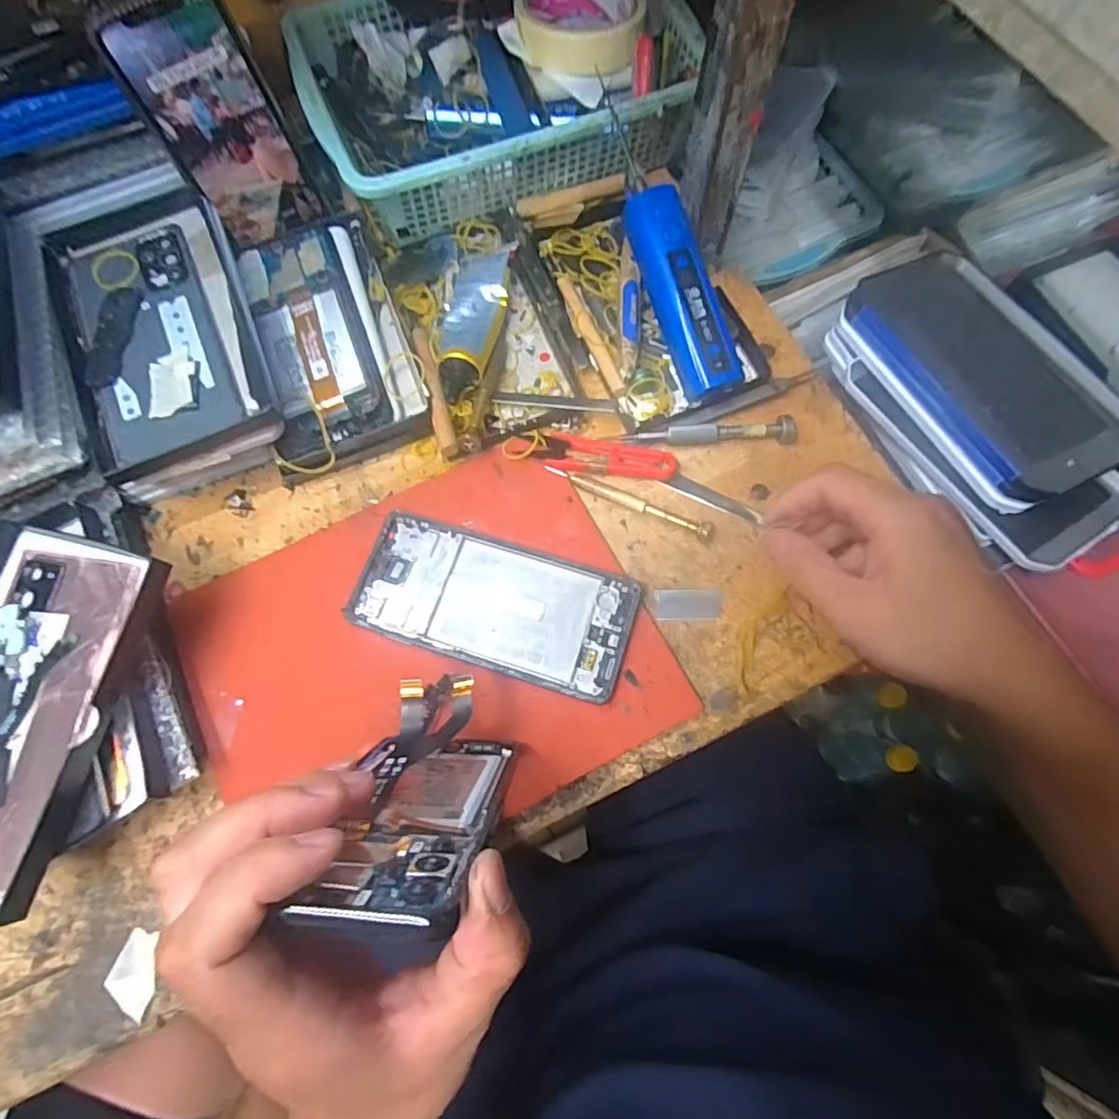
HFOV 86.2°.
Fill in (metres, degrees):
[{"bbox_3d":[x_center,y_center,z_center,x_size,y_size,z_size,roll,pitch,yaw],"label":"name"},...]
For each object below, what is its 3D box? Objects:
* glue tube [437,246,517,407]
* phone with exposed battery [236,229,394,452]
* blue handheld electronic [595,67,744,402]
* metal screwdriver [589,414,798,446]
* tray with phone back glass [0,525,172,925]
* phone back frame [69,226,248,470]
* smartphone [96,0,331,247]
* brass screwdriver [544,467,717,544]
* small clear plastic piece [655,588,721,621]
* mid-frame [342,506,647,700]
[{"bbox_3d":[-0.060,-0.164,0.410,0.042,0.031,0.125,5,72,3],"label":"glue tube"},{"bbox_3d":[-0.159,-0.148,0.389,0.072,0.011,0.155,-15,76,-7],"label":"phone with exposed battery"},{"bbox_3d":[0.070,-0.190,0.382,0.031,0.028,0.177,-21,92,-6],"label":"blue handheld electronic"},{"bbox_3d":[0.088,-0.077,0.381,0.122,0.017,0.016,-4,71,0],"label":"metal screwdriver"},{"bbox_3d":[-0.279,0.074,0.305,0.110,0.021,0.177,13,72,5],"label":"tray with phone back glass"},{"bbox_3d":[-0.244,-0.134,0.358,0.076,0.005,0.153,-23,77,-9],"label":"phone back frame"},{"bbox_3d":[-0.210,-0.272,0.381,0.070,0.133,0.005,-35,57,-11],"label":"smartphone"},{"bbox_3d":[0.044,-0.038,0.374,0.109,0.011,0.012,22,73,8],"label":"brass screwdriver"},{"bbox_3d":[0.076,0.026,0.355,0.039,0.004,0.019,-2,71,1],"label":"small clear plastic piece"},{"bbox_3d":[-0.039,0.027,0.353,0.160,0.009,0.072,17,73,7],"label":"mid-frame"}]

